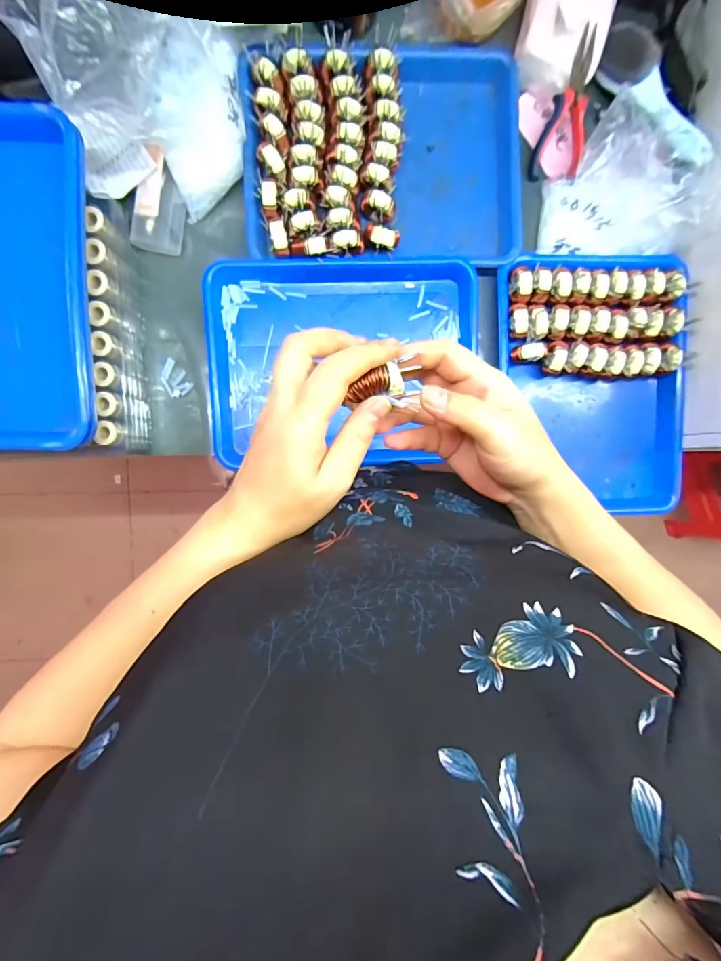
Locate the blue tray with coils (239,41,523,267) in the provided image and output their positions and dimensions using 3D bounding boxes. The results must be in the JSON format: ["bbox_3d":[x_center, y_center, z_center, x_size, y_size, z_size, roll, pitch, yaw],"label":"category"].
[{"bbox_3d":[0.030,-0.392,0.513,0.333,0.053,0.249,-1,95,-4],"label":"blue tray with coils"}]

